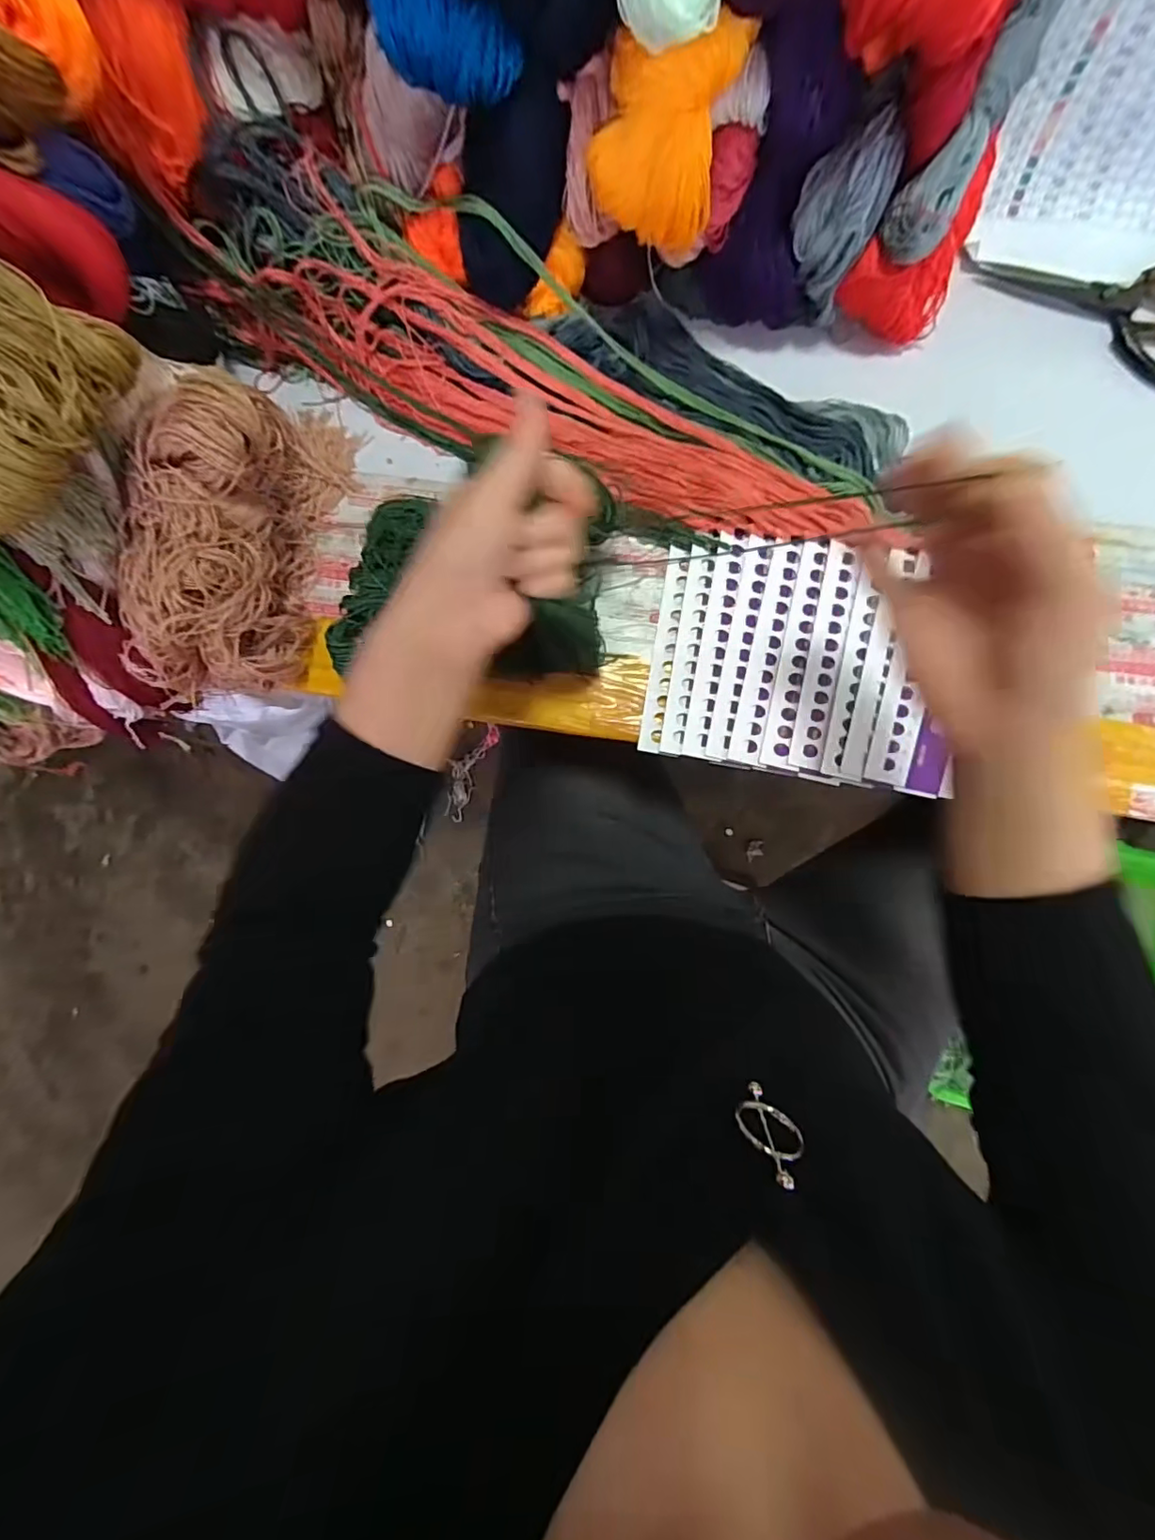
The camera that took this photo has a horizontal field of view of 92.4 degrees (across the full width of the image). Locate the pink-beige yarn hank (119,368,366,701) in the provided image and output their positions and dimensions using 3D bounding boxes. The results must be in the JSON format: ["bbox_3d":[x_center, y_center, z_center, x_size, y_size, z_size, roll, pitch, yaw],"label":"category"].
[{"bbox_3d":[-0.256,-0.176,0.414,0.097,0.107,0.248,12,90,6],"label":"pink-beige yarn hank"}]

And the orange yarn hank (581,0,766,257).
[{"bbox_3d":[0.052,-0.368,0.326,0.090,0.078,0.051,0,89,6],"label":"orange yarn hank"}]

